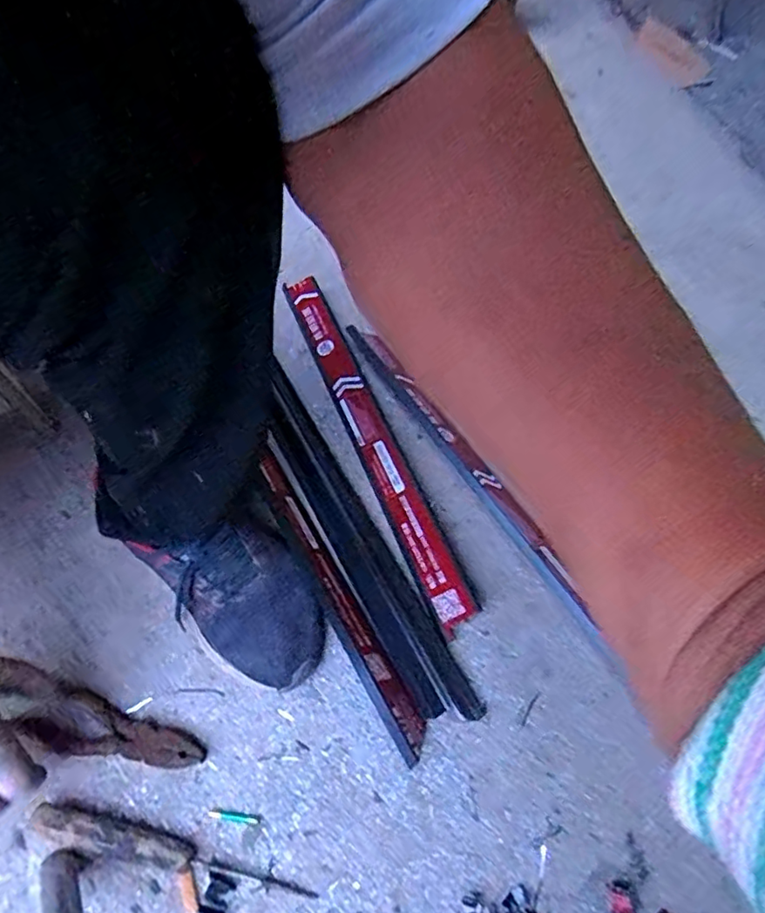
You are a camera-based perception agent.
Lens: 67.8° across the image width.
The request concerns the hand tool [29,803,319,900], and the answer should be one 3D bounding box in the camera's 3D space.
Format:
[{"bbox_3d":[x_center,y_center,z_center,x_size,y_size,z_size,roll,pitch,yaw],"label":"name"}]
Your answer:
[{"bbox_3d":[-0.166,0.305,0.443,0.220,0.028,0.026,8,57,4],"label":"hand tool"}]

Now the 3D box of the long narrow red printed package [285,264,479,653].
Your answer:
[{"bbox_3d":[-0.020,-0.042,0.671,0.045,0.018,0.507,-18,59,-13],"label":"long narrow red printed package"}]

